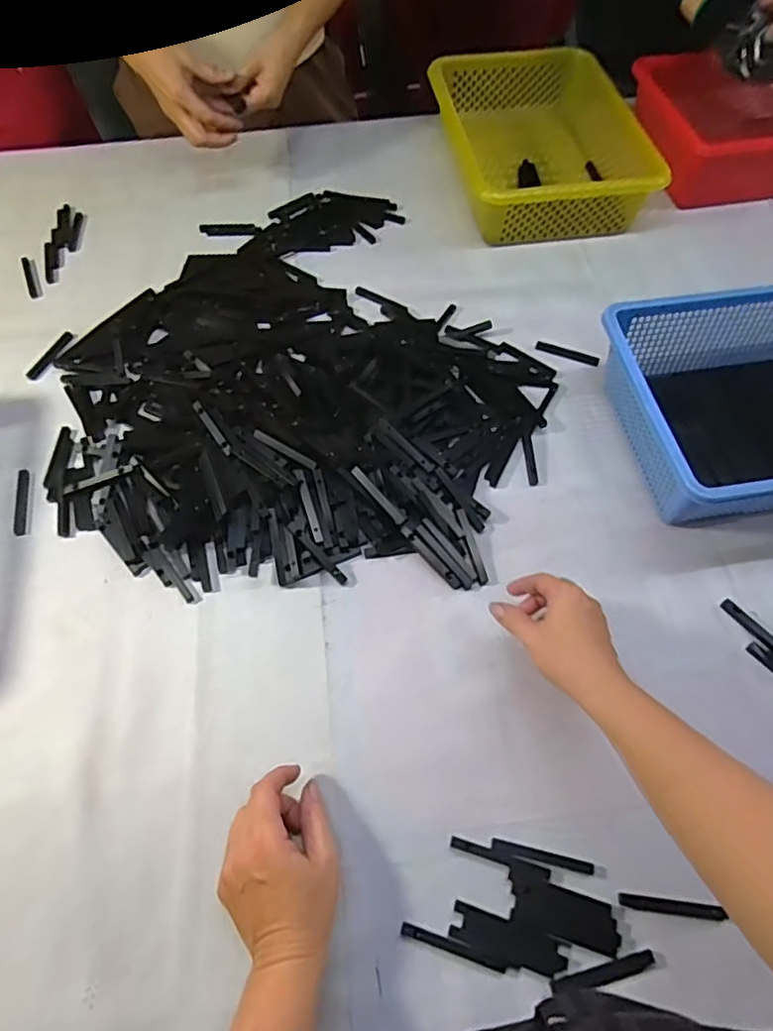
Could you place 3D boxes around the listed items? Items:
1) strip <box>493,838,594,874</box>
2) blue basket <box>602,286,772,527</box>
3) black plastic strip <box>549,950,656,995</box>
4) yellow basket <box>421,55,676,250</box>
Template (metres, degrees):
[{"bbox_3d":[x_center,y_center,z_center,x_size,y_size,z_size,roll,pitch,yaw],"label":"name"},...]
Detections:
[{"bbox_3d":[0.118,0.258,0.450,0.075,0.004,0.010,11,60,6],"label":"strip"},{"bbox_3d":[0.379,-0.108,0.599,0.288,0.102,0.237,-10,60,-6],"label":"blue basket"},{"bbox_3d":[0.151,0.319,0.416,0.075,0.004,0.011,-13,61,-8],"label":"black plastic strip"},{"bbox_3d":[0.216,-0.532,0.857,0.278,0.082,0.355,-9,60,-5],"label":"yellow basket"}]

